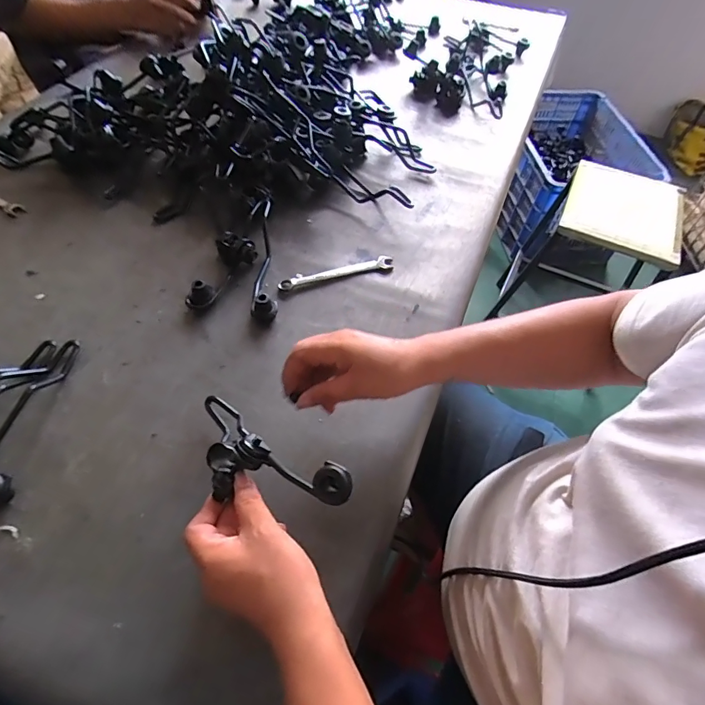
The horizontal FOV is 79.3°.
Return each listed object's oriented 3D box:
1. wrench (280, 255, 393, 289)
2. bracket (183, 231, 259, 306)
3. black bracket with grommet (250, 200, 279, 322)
[{"bbox_3d":[-0.021,-0.115,0.604,0.168,0.010,0.024,-16,59,-12],"label":"wrench"},{"bbox_3d":[-0.172,-0.113,0.579,0.056,0.035,0.134,14,58,6],"label":"bracket"},{"bbox_3d":[-0.122,-0.128,0.589,0.031,0.038,0.190,-3,58,-5],"label":"black bracket with grommet"}]

